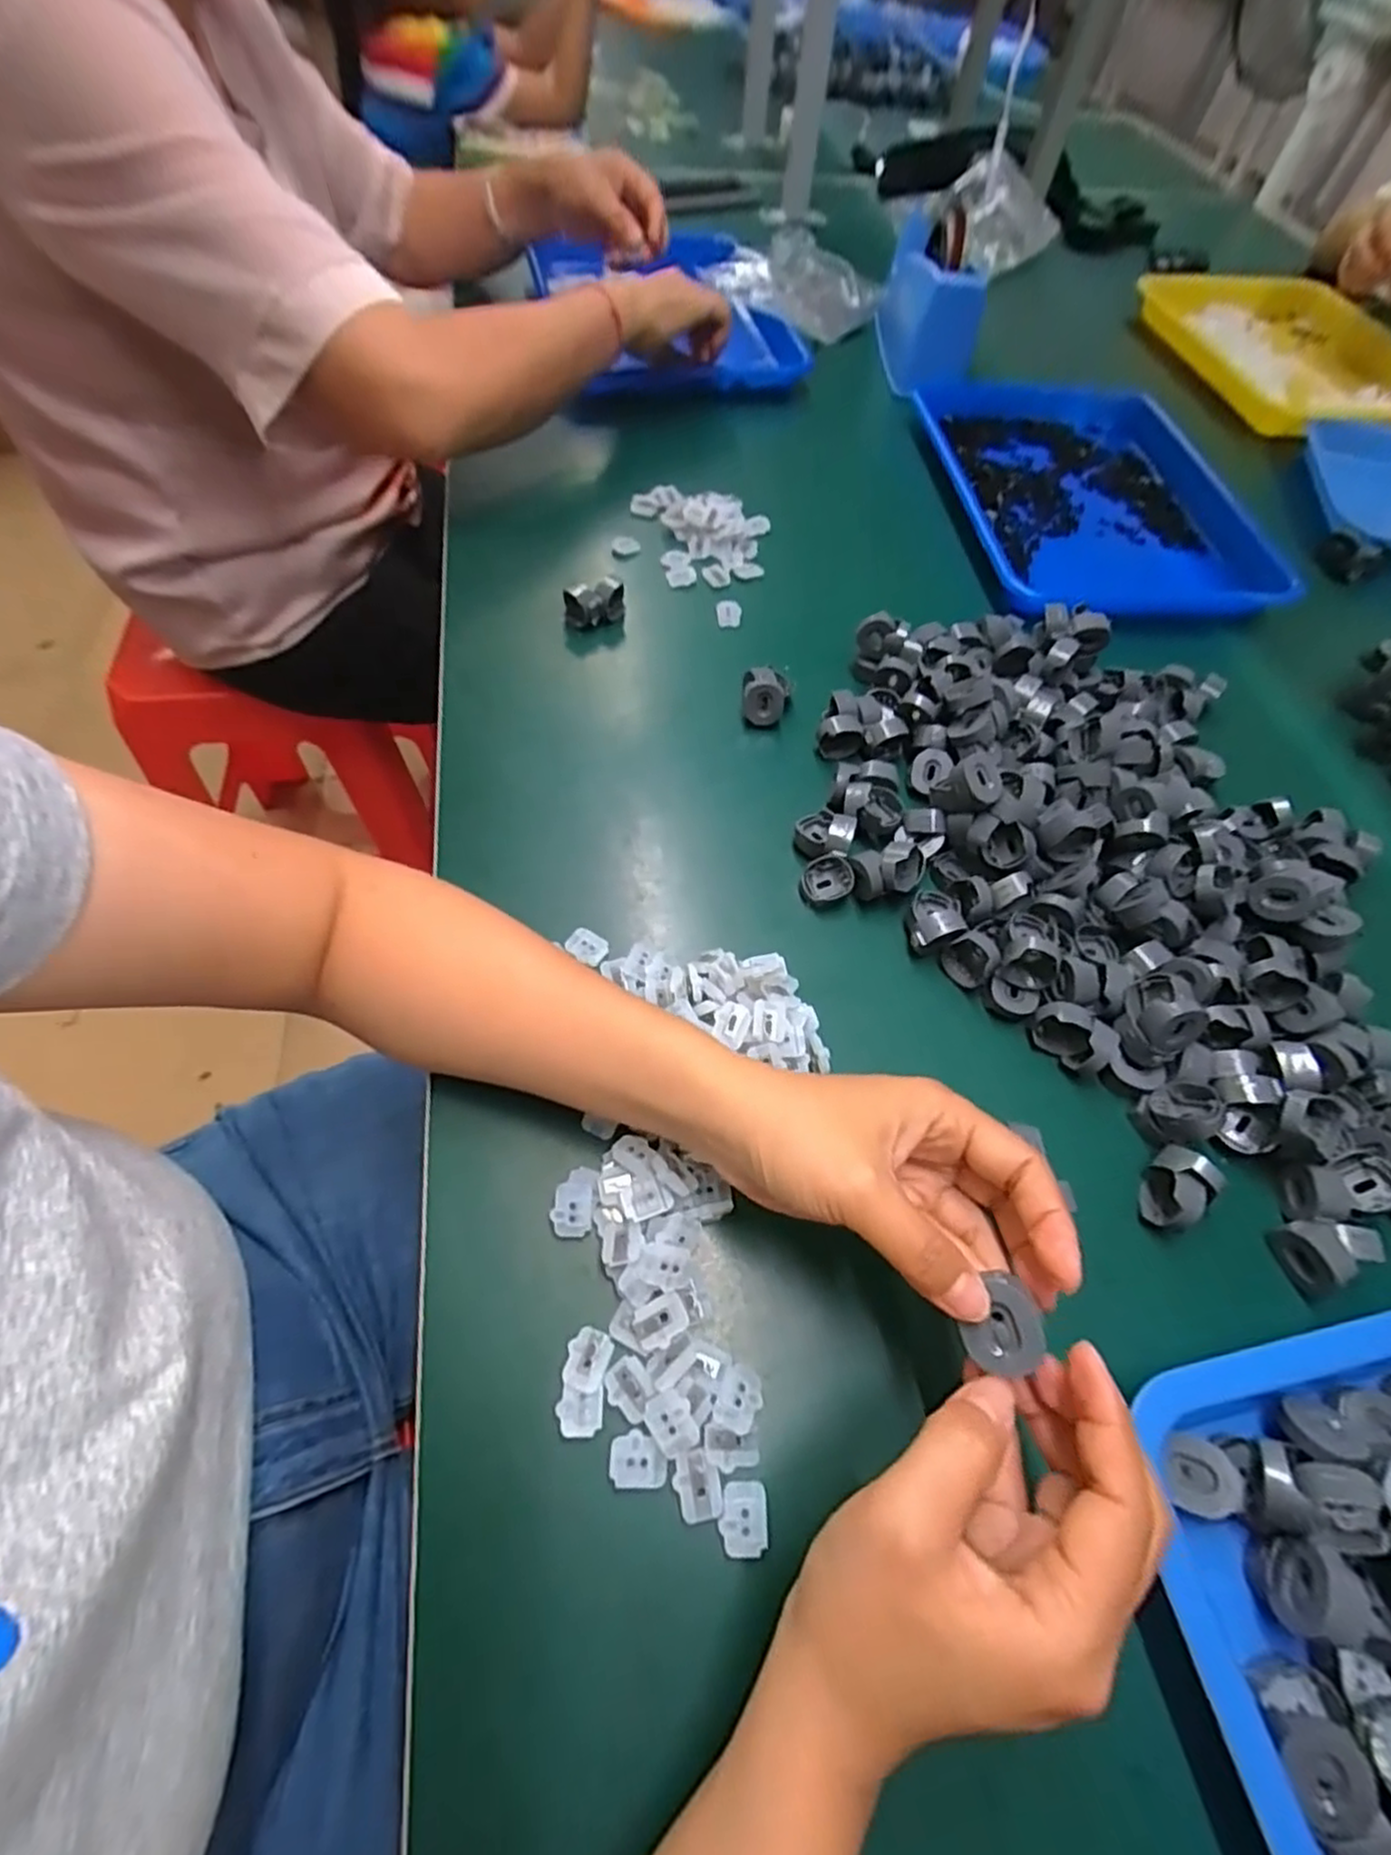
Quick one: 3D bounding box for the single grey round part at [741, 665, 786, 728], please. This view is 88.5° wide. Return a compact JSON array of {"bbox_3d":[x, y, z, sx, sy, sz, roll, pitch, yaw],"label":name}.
[{"bbox_3d":[0.045,-0.151,0.471,0.024,0.032,0.026,-3,61,-6],"label":"single grey round part"}]

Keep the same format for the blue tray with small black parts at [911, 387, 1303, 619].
[{"bbox_3d":[0.355,-0.382,0.638,0.276,0.038,0.335,-1,60,-5],"label":"blue tray with small black parts"}]

